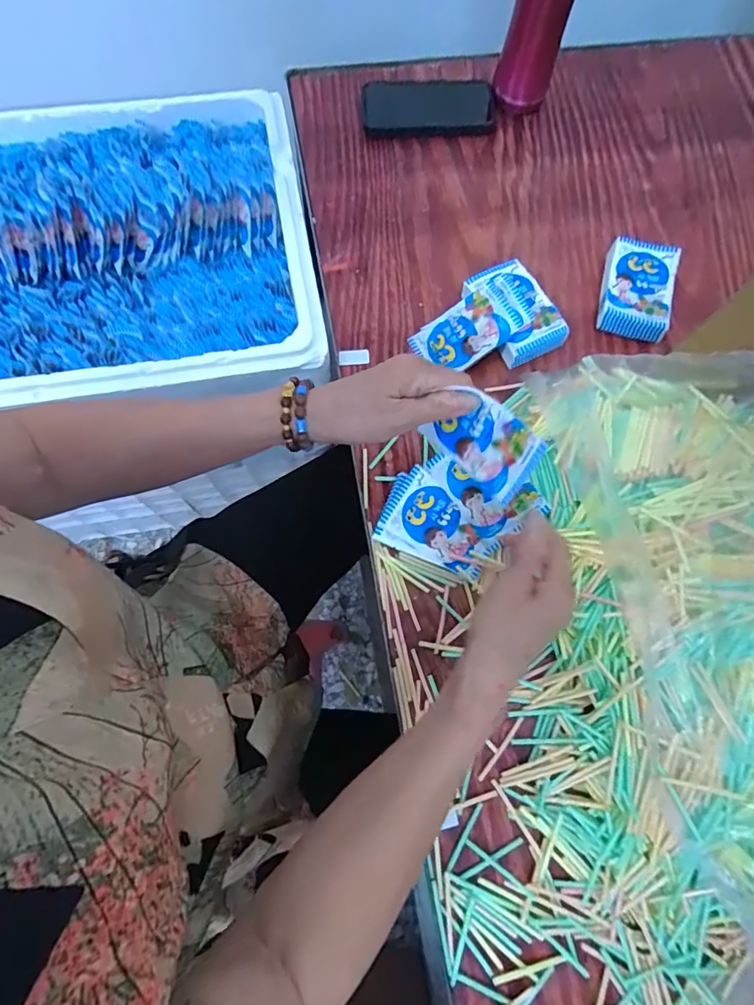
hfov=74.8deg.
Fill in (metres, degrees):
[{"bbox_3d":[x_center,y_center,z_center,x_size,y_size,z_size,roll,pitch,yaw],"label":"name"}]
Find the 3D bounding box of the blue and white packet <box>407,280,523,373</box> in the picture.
[{"bbox_3d":[0.093,-0.177,0.517,0.104,0.012,0.065,-33,78,16],"label":"blue and white packet"}]

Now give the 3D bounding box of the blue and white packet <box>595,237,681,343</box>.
[{"bbox_3d":[0.286,-0.236,0.545,0.073,0.032,0.108,13,73,3],"label":"blue and white packet"}]

